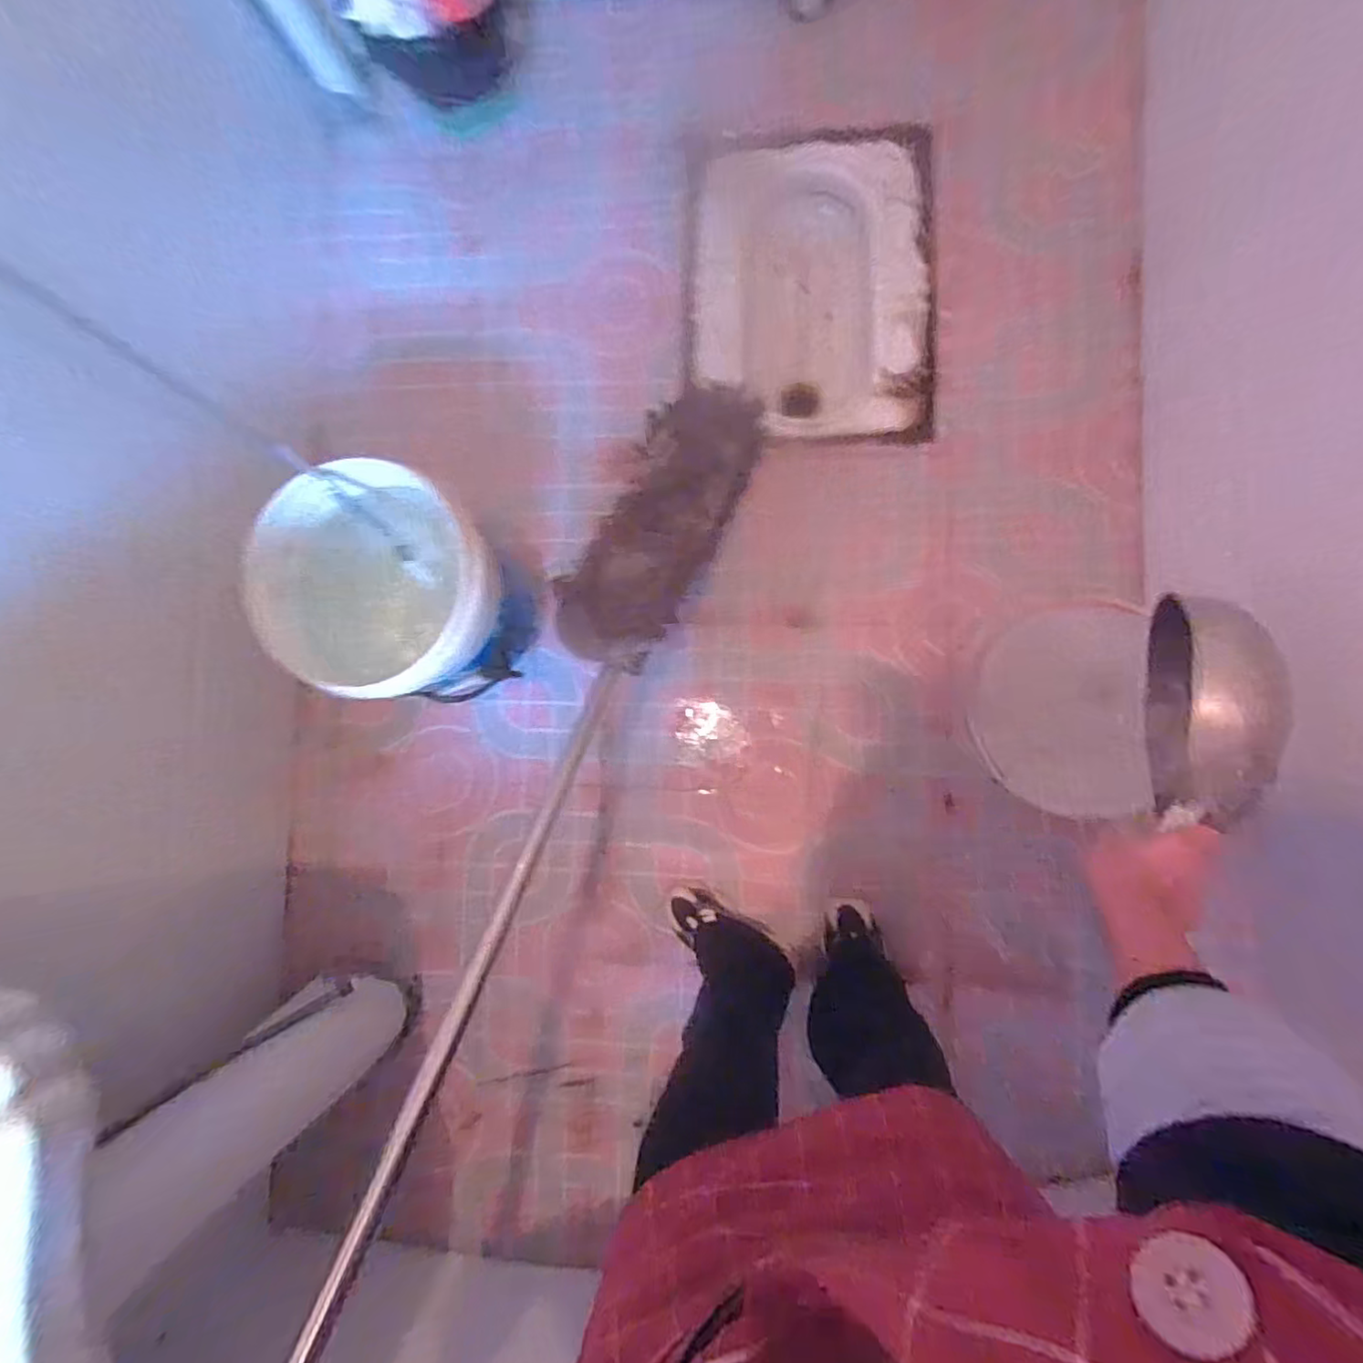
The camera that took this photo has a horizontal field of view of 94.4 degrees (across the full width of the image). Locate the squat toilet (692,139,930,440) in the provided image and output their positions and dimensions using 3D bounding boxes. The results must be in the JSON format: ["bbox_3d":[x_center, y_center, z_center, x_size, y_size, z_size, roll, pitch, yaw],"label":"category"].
[{"bbox_3d":[0.239,-0.721,1.235,0.425,0.161,0.561,0,88,7],"label":"squat toilet"}]

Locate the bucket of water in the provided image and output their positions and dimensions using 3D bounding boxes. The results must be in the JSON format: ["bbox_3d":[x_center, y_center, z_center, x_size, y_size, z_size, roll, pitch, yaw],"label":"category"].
[{"bbox_3d":[-0.419,-0.124,1.016,0.325,0.371,0.297,0,88,7],"label":"bucket of water"}]

